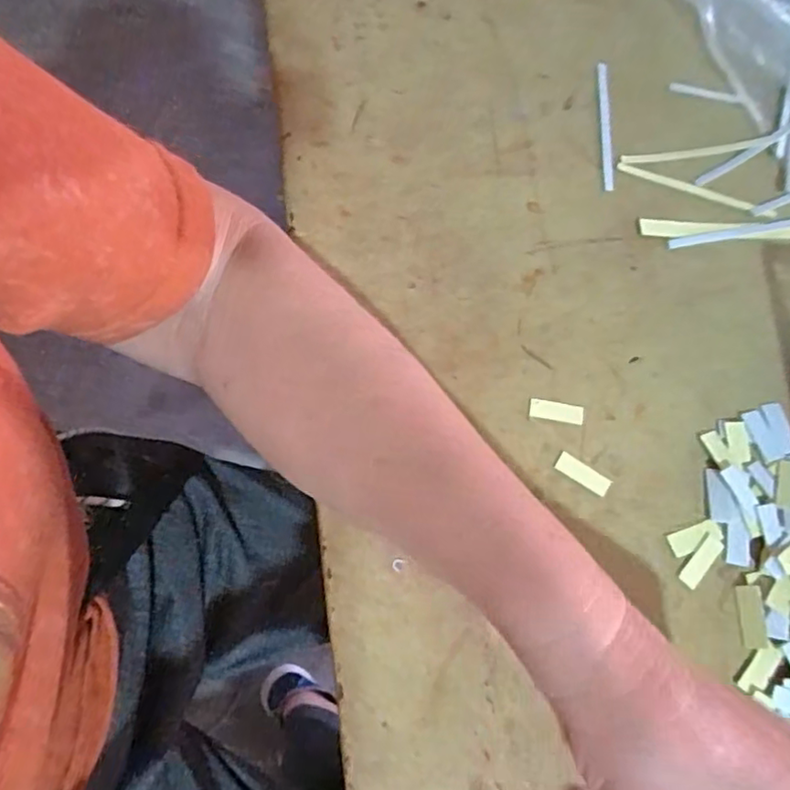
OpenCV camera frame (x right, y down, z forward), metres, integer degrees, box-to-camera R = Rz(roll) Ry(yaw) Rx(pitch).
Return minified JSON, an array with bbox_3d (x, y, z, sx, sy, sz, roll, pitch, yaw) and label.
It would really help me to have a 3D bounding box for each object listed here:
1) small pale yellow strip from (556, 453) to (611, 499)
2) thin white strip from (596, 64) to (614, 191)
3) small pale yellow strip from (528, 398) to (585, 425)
[{"bbox_3d":[0.094,0.040,0.311,0.028,0.004,0.010,32,79,11],"label":"small pale yellow strip"},{"bbox_3d":[0.126,-0.162,0.372,0.006,0.007,0.087,3,71,-2],"label":"thin white strip"},{"bbox_3d":[0.083,0.008,0.319,0.028,0.004,0.009,9,70,0],"label":"small pale yellow strip"}]

